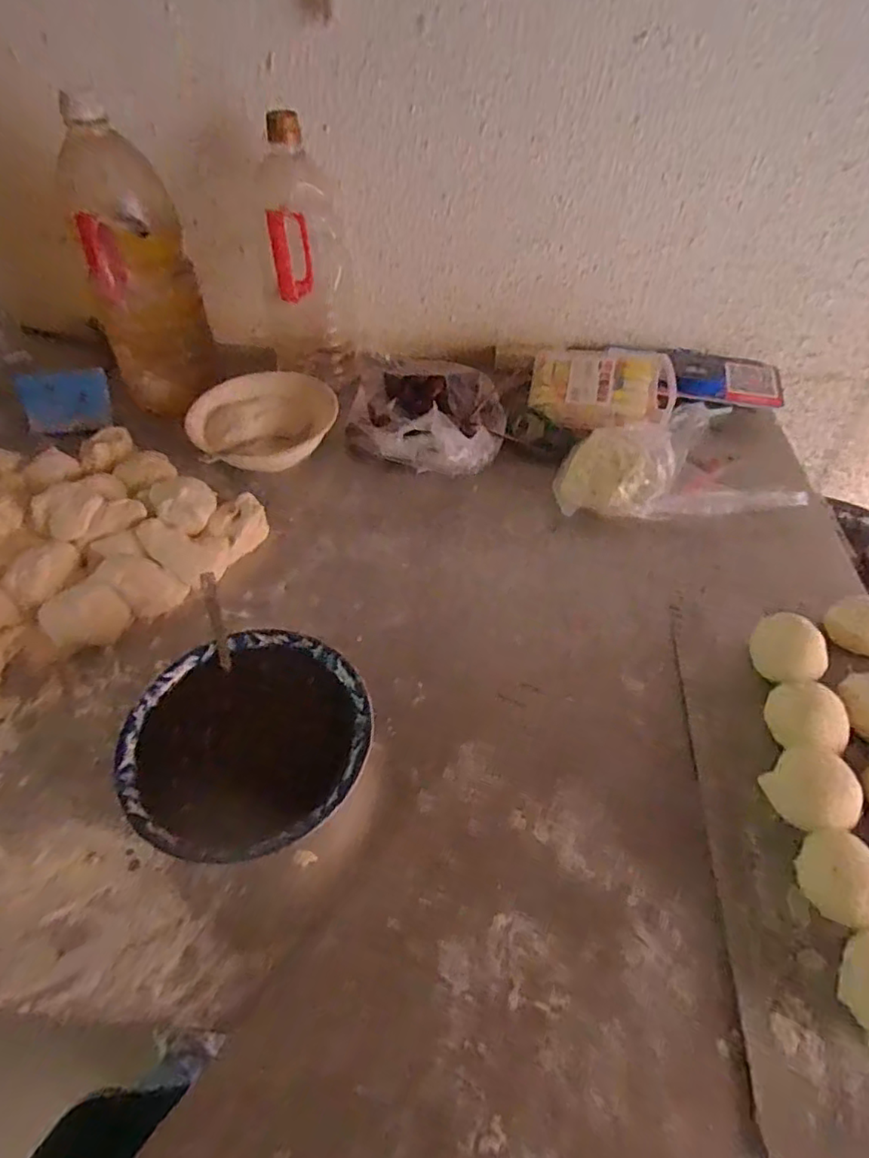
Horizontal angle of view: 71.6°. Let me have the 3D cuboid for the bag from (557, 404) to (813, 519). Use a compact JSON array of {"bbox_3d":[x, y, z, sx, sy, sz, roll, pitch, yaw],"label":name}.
[{"bbox_3d":[0.266,-0.149,0.695,0.260,0.060,0.183,-1,49,-2],"label":"bag"}]

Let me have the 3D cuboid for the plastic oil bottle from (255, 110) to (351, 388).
[{"bbox_3d":[-0.159,-0.385,0.733,0.108,0.262,0.108,-5,50,-5],"label":"plastic oil bottle"}]

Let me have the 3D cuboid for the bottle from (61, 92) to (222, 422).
[{"bbox_3d":[-0.337,-0.335,0.676,0.090,0.278,0.116,28,55,22],"label":"bottle"}]

